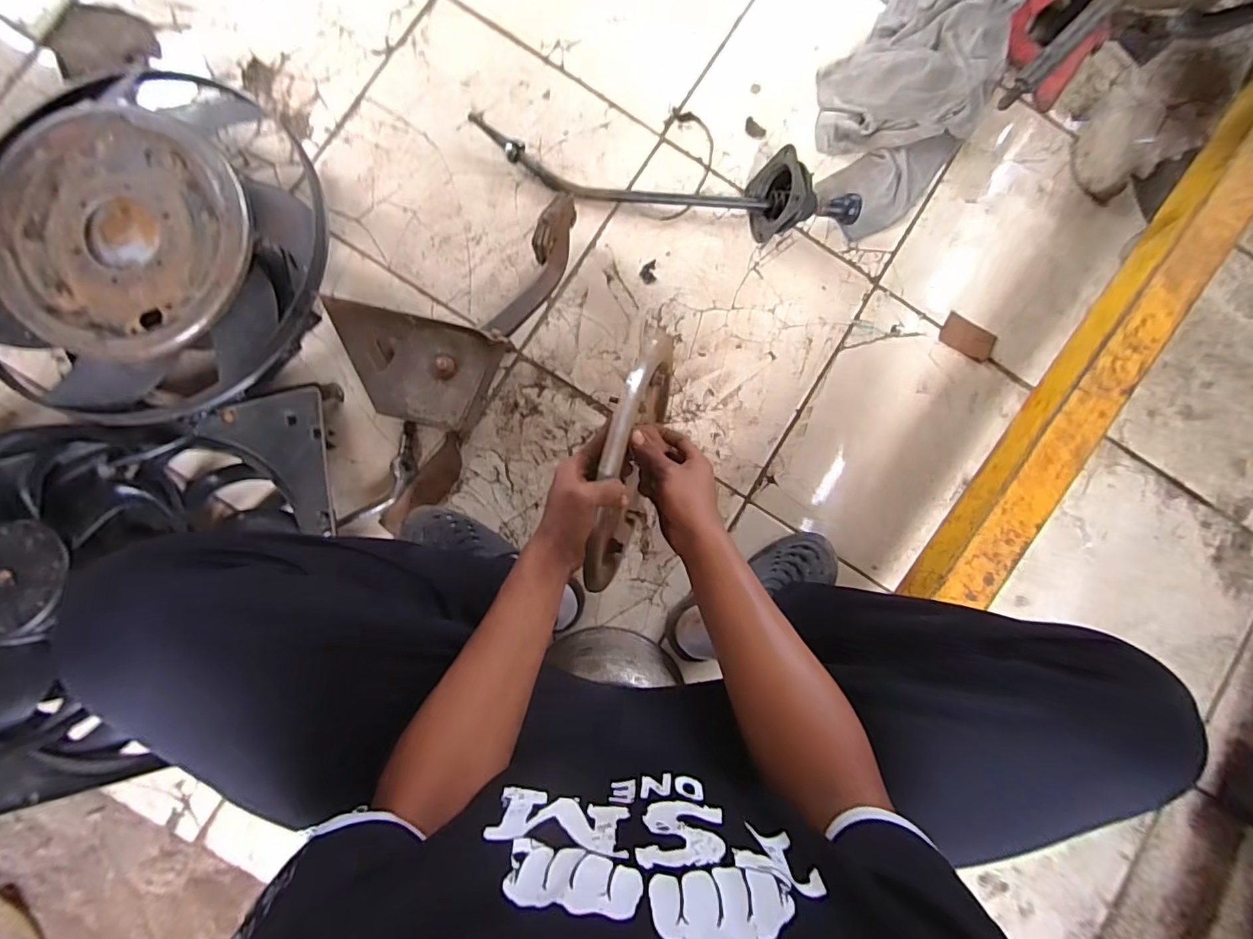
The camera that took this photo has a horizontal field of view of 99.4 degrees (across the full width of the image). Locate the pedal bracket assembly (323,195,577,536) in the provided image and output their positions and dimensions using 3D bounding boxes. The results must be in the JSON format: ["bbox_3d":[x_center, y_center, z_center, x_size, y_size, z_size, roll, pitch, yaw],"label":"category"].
[{"bbox_3d":[-0.272,-0.176,0.741,0.221,0.105,0.488,28,89,-4],"label":"pedal bracket assembly"}]

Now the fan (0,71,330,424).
[{"bbox_3d":[-0.606,-0.285,0.705,0.400,0.142,0.439,0,91,-4],"label":"fan"}]

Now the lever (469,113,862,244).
[{"bbox_3d":[0.064,-0.429,0.774,0.593,0.094,0.118,7,90,-4],"label":"lever"}]

